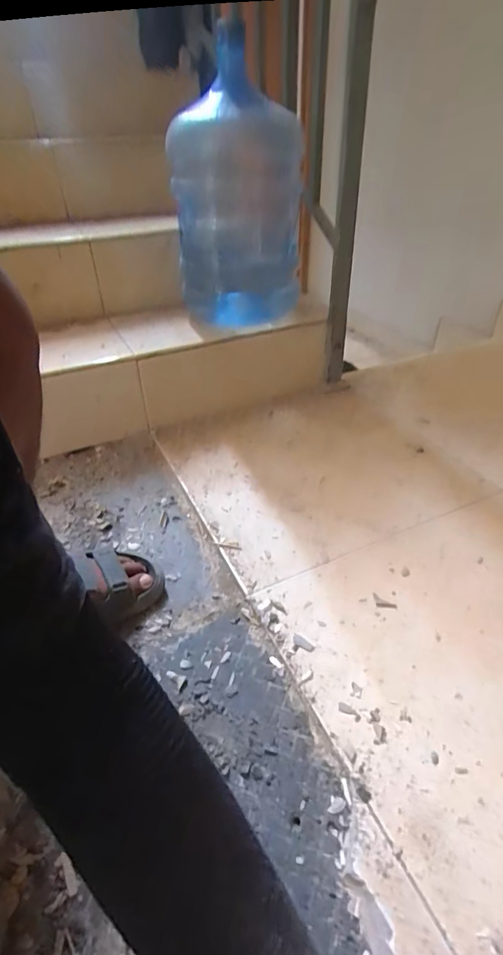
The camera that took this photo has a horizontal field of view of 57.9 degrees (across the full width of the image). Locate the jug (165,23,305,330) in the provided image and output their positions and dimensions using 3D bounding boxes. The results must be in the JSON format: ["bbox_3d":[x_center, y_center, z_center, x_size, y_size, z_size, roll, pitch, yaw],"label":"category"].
[{"bbox_3d":[-0.028,-0.580,0.963,0.267,0.474,0.263,1,38,5],"label":"jug"}]

